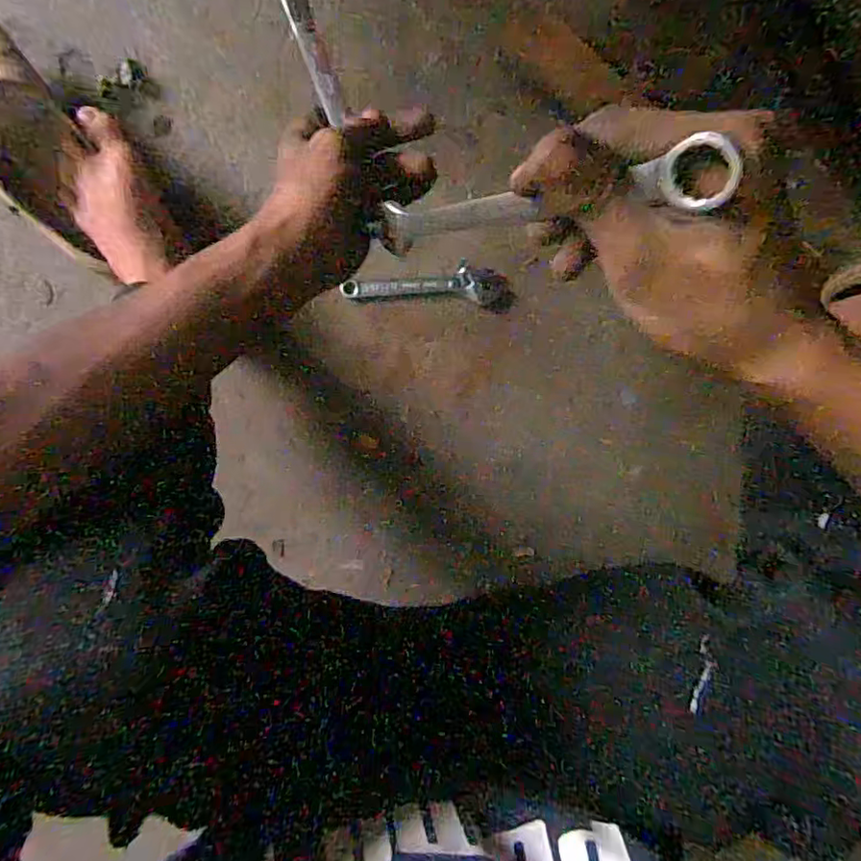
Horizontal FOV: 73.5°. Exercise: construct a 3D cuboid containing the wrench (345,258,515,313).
[{"bbox_3d":[0.000,-0.142,0.553,0.157,0.014,0.041,6,94,-2],"label":"wrench"}]

